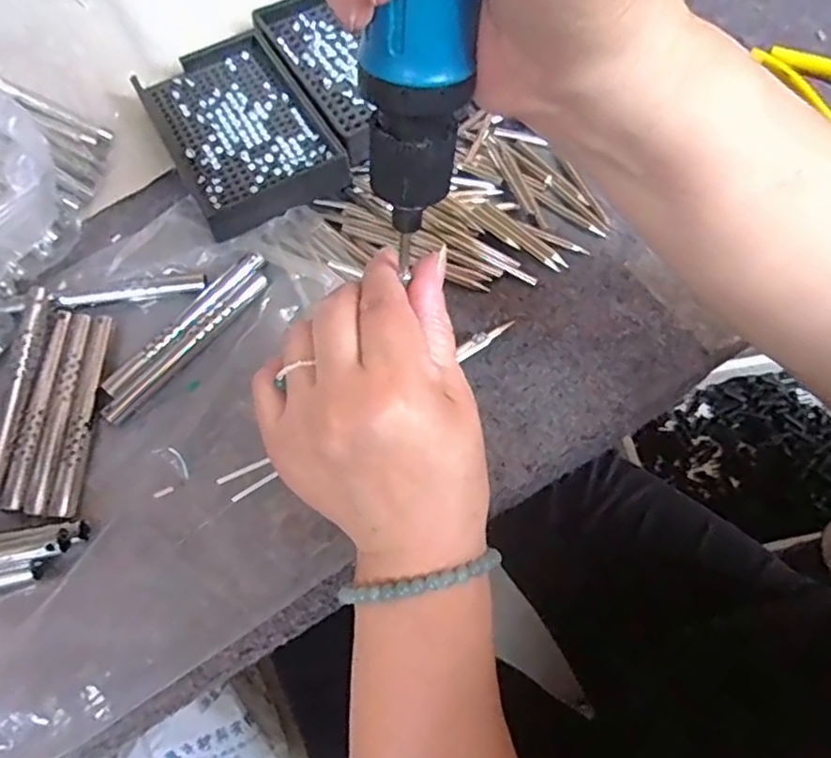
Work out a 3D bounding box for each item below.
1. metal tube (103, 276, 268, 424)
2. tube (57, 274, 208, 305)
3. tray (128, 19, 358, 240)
[{"bbox_3d":[-0.124,-0.019,0.342,0.013,0.008,0.110,38,72,17],"label":"metal tube"},{"bbox_3d":[-0.157,-0.049,0.351,0.079,0.006,0.010,-9,66,-3],"label":"tube"},{"bbox_3d":[-0.108,-0.153,0.392,0.090,0.019,0.139,-29,68,-12],"label":"tray"}]

